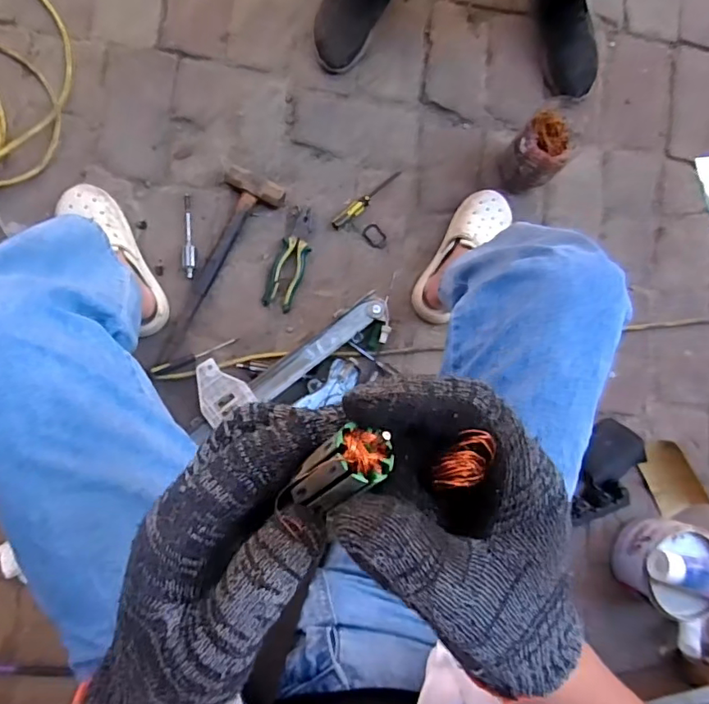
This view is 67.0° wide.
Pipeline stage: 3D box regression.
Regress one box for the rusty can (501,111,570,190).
[{"bbox_3d":[0.312,-0.341,0.933,0.084,0.139,0.084,1,84,-7],"label":"rusty can"}]

